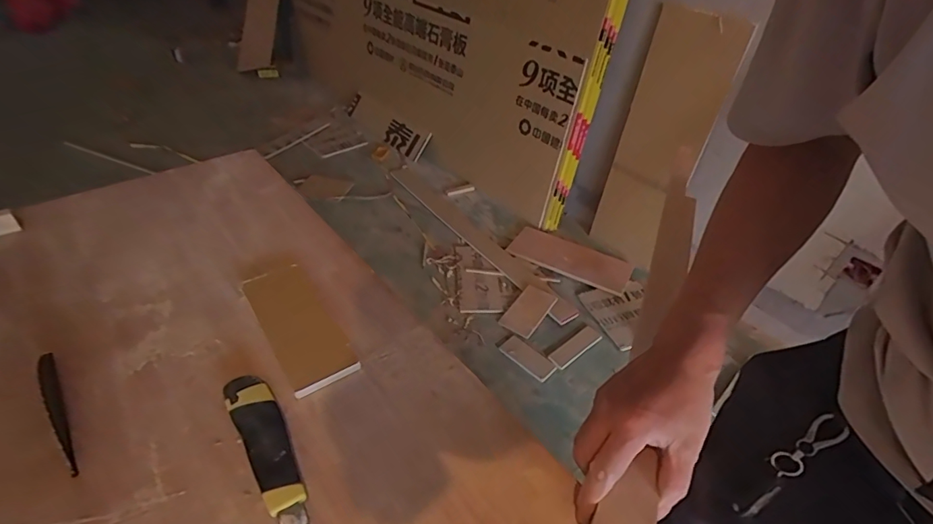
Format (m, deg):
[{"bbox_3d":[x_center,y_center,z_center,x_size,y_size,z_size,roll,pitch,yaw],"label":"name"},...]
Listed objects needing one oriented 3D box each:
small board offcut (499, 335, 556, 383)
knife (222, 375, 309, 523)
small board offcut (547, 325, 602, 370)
[{"bbox_3d":[0.191,0.296,1.451,0.170,0.010,0.084,33,49,28],"label":"small board offcut"},{"bbox_3d":[-0.161,0.173,0.398,0.037,0.019,0.193,-25,49,-28],"label":"knife"},{"bbox_3d":[0.348,0.272,1.497,0.206,0.008,0.064,-28,50,-30],"label":"small board offcut"}]

